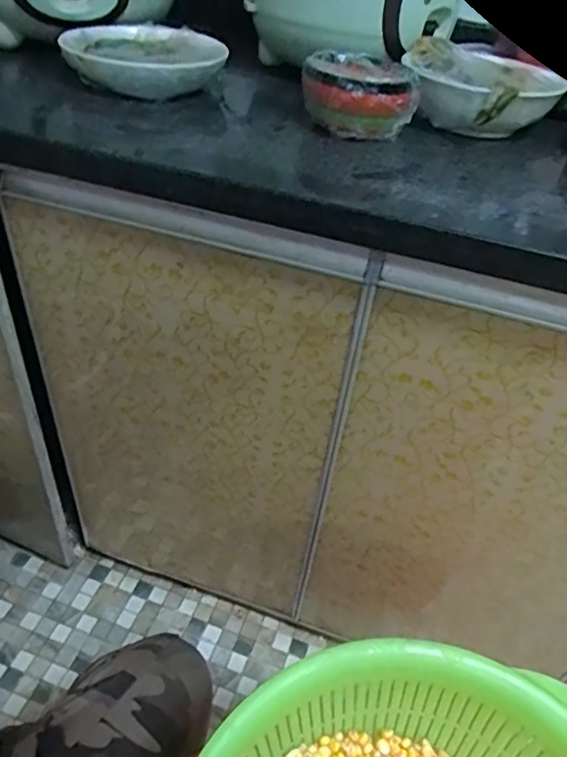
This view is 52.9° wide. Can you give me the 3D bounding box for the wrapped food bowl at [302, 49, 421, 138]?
[{"bbox_3d":[0.076,-0.298,0.599,0.107,0.055,0.128,1,42,-6],"label":"wrapped food bowl"}]

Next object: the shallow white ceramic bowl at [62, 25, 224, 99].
[{"bbox_3d":[-0.156,-0.366,0.655,0.171,0.045,0.164,3,40,-2],"label":"shallow white ceramic bowl"}]

